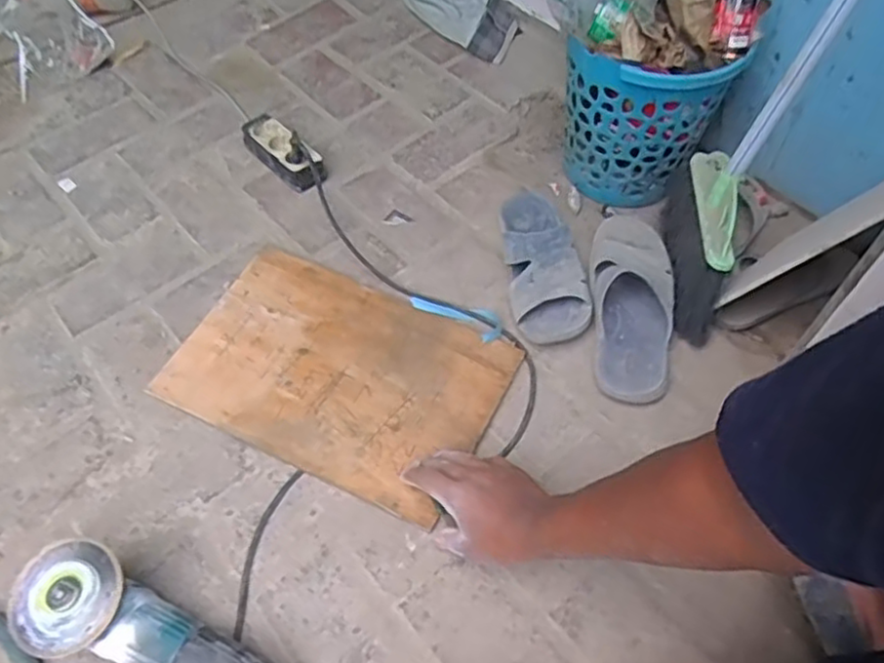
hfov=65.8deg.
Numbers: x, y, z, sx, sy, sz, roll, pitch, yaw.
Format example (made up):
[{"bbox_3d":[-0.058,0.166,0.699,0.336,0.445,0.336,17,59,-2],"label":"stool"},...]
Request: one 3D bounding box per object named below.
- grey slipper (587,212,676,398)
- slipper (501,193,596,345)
[{"bbox_3d":[0.238,-0.034,0.869,0.101,0.074,0.254,6,56,4],"label":"grey slipper"},{"bbox_3d":[0.134,-0.101,0.934,0.106,0.076,0.266,-5,56,-4],"label":"slipper"}]

